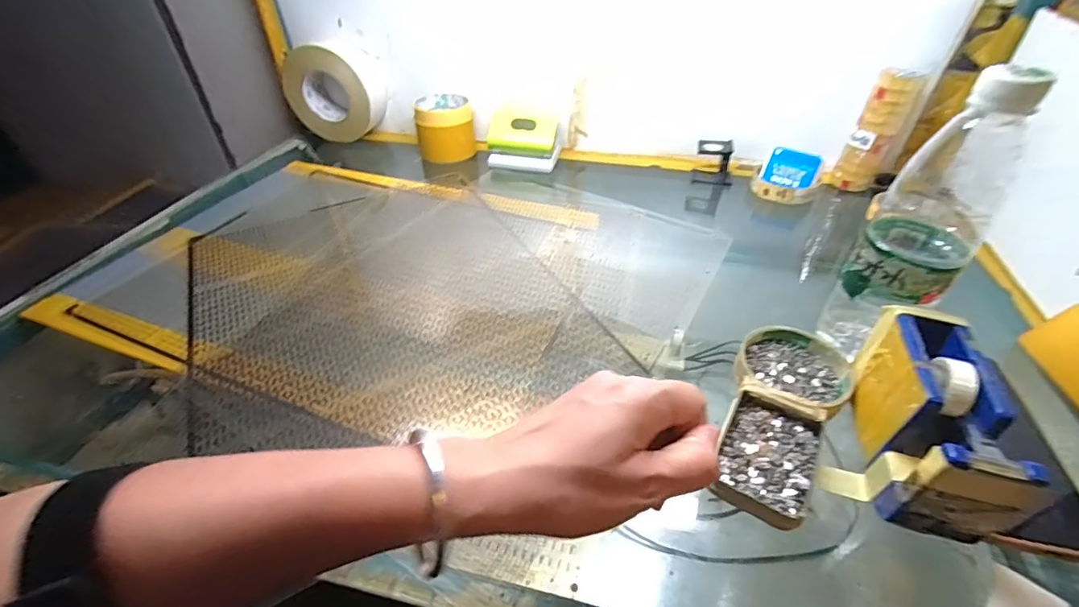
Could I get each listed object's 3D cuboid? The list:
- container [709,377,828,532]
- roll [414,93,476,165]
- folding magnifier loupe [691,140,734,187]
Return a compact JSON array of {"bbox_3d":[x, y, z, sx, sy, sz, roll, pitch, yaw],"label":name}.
[{"bbox_3d":[0.157,0.101,0.320,0.060,0.015,0.098,23,46,24],"label":"container"},{"bbox_3d":[-0.143,-0.270,0.708,0.084,0.067,0.073,-8,42,-9],"label":"roll"},{"bbox_3d":[0.245,-0.201,0.650,0.052,0.054,0.041,14,43,16],"label":"folding magnifier loupe"}]

